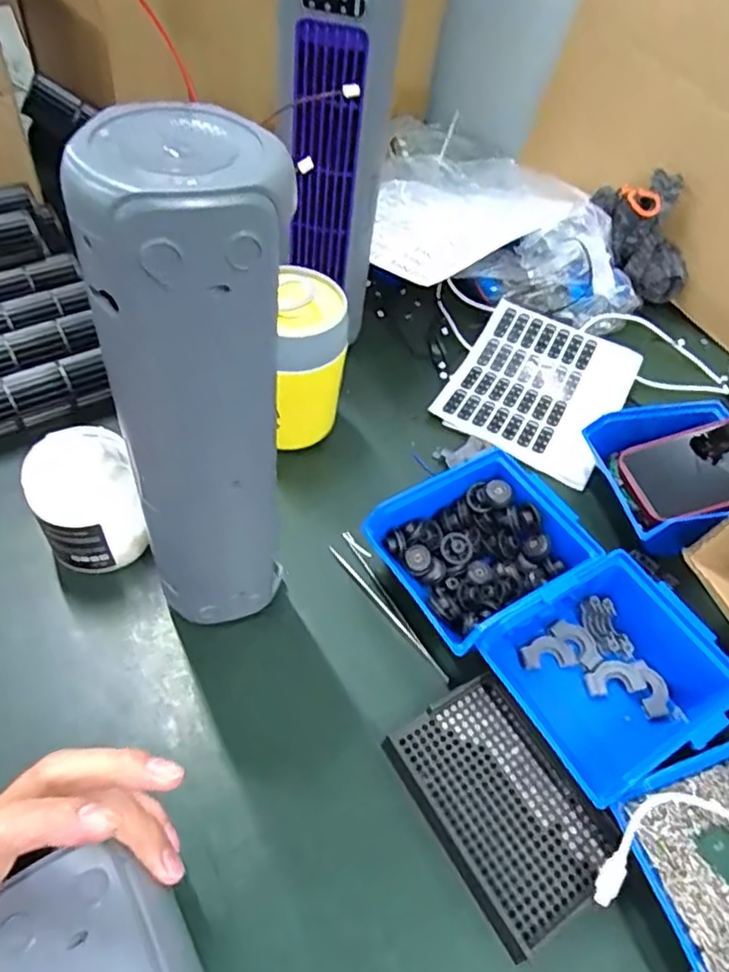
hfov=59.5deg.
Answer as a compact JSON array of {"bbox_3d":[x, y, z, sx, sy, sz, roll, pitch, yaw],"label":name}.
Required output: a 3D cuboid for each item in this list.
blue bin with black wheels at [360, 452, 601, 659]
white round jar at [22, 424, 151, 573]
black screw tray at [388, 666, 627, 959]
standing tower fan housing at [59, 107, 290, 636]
[{"bbox_3d":[0.086,0.049,0.473,0.133,0.062,0.115,-24,59,-24],"label":"blue bin with black wheels"},{"bbox_3d":[-0.197,0.013,0.464,0.070,0.083,0.076,-14,56,-17],"label":"white round jar"},{"bbox_3d":[0.084,0.191,0.389,0.089,0.017,0.130,-23,59,-23],"label":"black screw tray"},{"bbox_3d":[-0.083,-0.027,0.358,0.086,0.314,0.082,-4,53,-10],"label":"standing tower fan housing"}]

